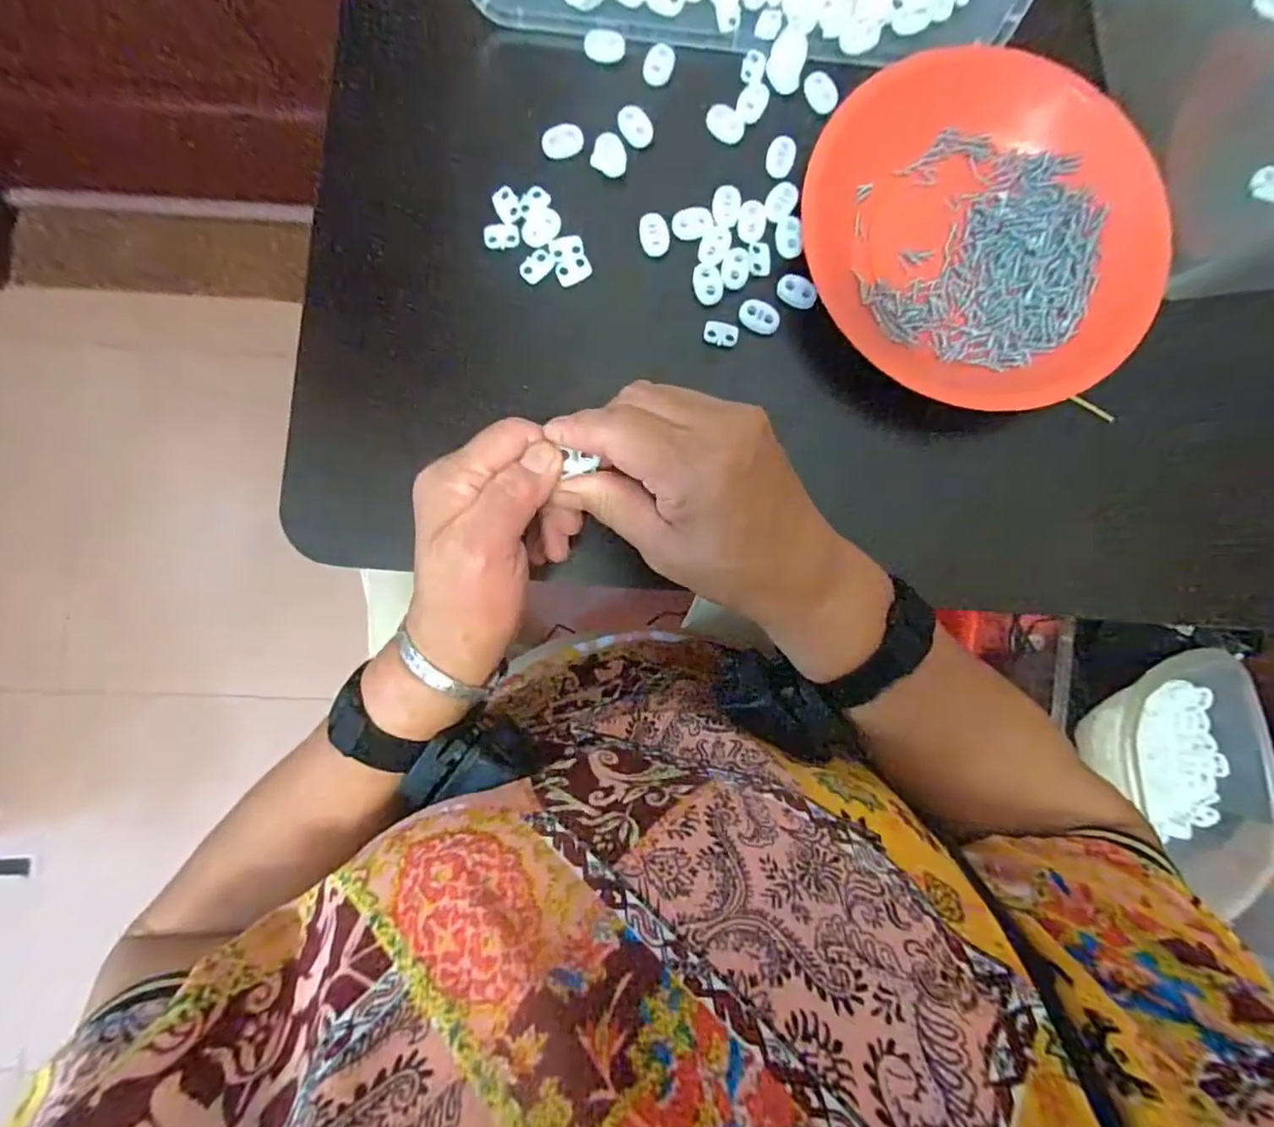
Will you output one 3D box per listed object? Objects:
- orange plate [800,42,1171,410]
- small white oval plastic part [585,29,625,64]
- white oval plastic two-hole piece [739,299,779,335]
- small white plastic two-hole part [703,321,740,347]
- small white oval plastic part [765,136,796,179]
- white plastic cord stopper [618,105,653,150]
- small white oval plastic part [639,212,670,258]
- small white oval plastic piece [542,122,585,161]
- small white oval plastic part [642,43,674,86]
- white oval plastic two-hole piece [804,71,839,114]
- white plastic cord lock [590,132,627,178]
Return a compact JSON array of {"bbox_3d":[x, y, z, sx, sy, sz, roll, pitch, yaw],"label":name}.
[{"bbox_3d":[0.191,-0.186,0.320,0.190,0.024,0.183,0,86,-3],"label":"orange plate"},{"bbox_3d":[-0.018,-0.288,0.328,0.022,0.004,0.018,11,86,-2],"label":"small white oval plastic part"},{"bbox_3d":[0.068,-0.135,0.322,0.023,0.004,0.016,33,85,-1],"label":"white oval plastic two-hole piece"},{"bbox_3d":[0.046,-0.126,0.323,0.019,0.004,0.012,16,86,-2],"label":"small white plastic two-hole part"},{"bbox_3d":[0.081,-0.227,0.329,0.015,0.004,0.021,9,86,-2],"label":"small white oval plastic part"},{"bbox_3d":[0.000,-0.242,0.325,0.018,0.004,0.025,-25,88,-4],"label":"white plastic cord stopper"},{"bbox_3d":[0.010,-0.180,0.323,0.016,0.004,0.022,-11,87,-4],"label":"small white oval plastic part"},{"bbox_3d":[-0.041,-0.232,0.323,0.023,0.004,0.017,-24,88,-4],"label":"small white oval plastic piece"},{"bbox_3d":[0.012,-0.278,0.329,0.016,0.004,0.022,20,86,-2],"label":"small white oval plastic part"},{"bbox_3d":[0.104,-0.266,0.333,0.017,0.004,0.023,-15,87,-4],"label":"white oval plastic two-hole piece"},{"bbox_3d":[-0.014,-0.225,0.324,0.019,0.004,0.022,22,86,-1],"label":"white plastic cord lock"}]

